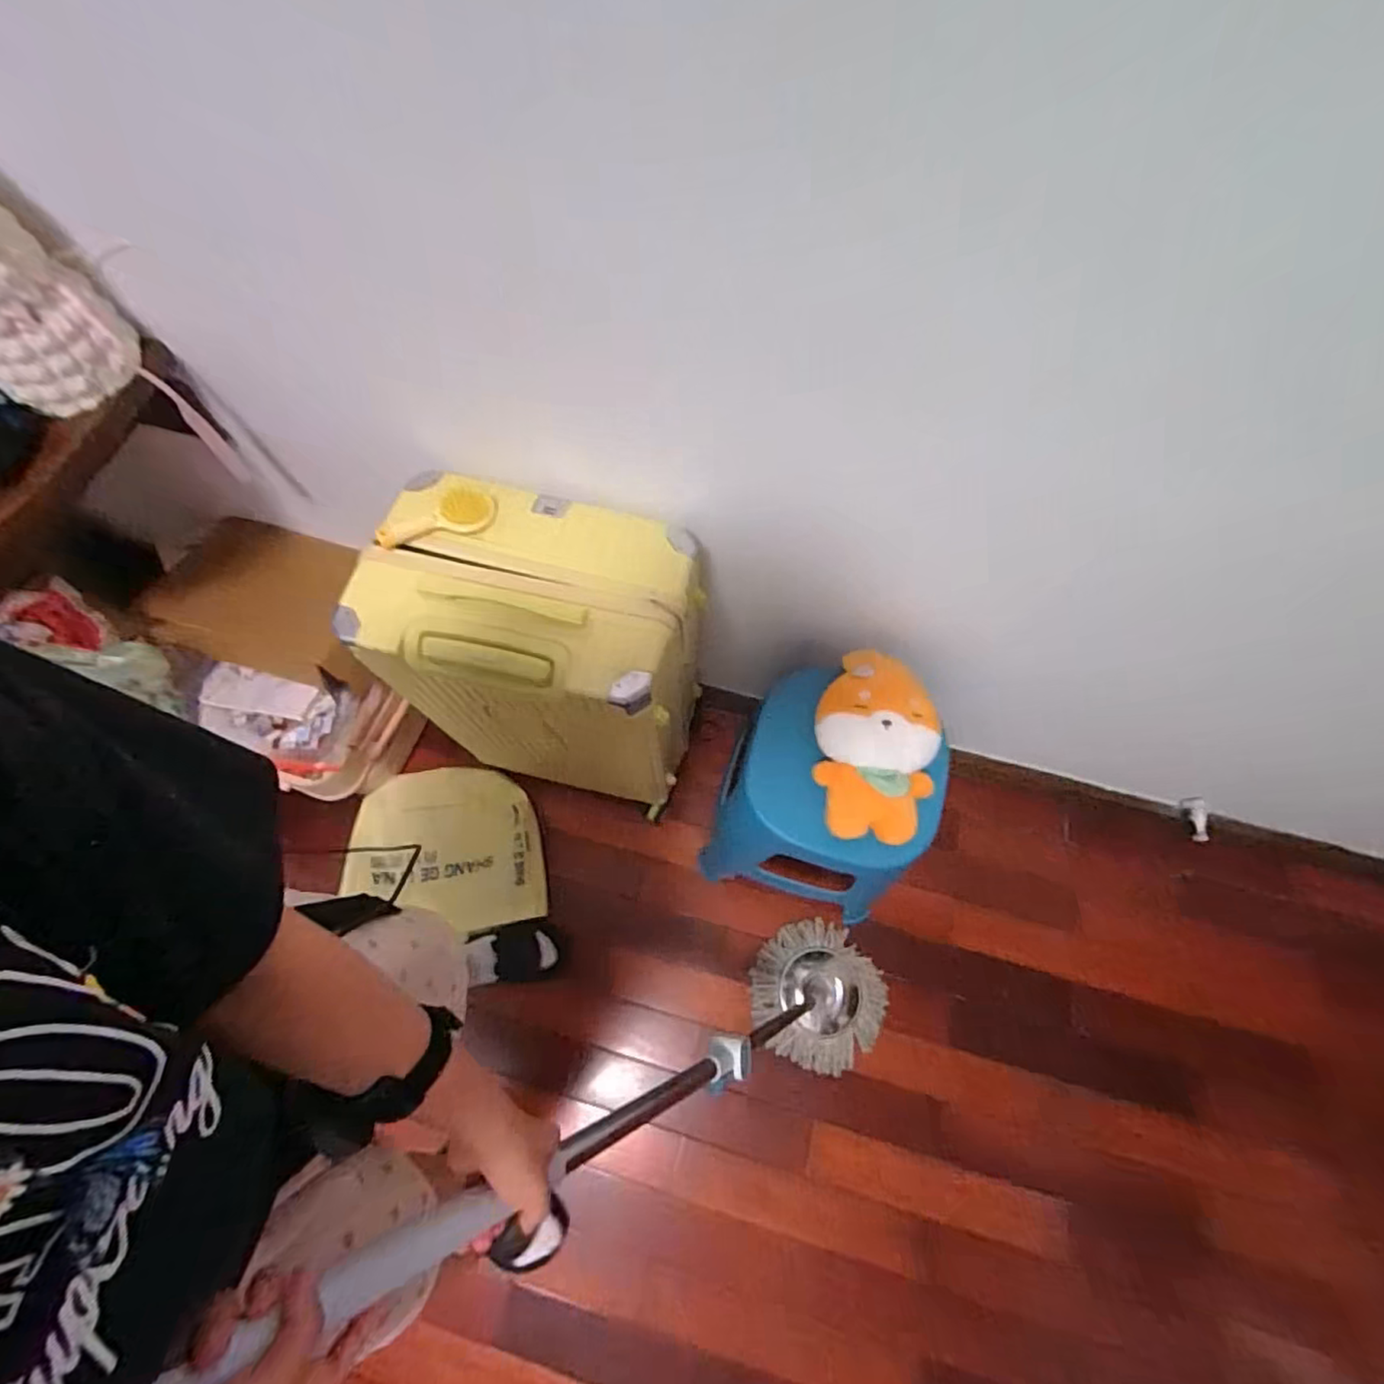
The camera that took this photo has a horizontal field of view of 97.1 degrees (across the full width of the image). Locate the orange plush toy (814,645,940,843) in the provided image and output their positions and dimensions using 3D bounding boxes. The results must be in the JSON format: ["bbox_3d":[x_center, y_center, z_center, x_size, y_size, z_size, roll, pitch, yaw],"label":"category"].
[{"bbox_3d":[0.251,0.060,0.843,0.162,0.089,0.279,1,67,1],"label":"orange plush toy"}]

